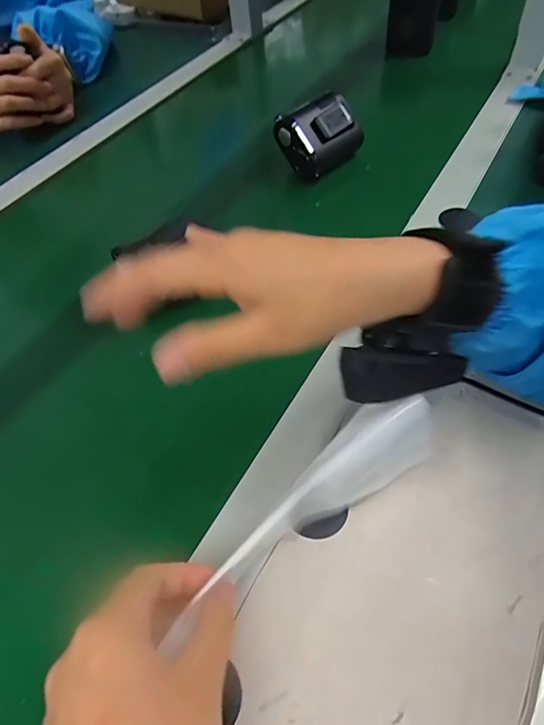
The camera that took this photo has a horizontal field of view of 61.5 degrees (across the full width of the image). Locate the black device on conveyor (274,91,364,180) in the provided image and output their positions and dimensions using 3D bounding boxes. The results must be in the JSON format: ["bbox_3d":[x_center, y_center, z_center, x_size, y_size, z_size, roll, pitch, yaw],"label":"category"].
[{"bbox_3d":[0.051,-0.239,0.479,0.075,0.067,0.050,-39,29,-21],"label":"black device on conveyor"}]

